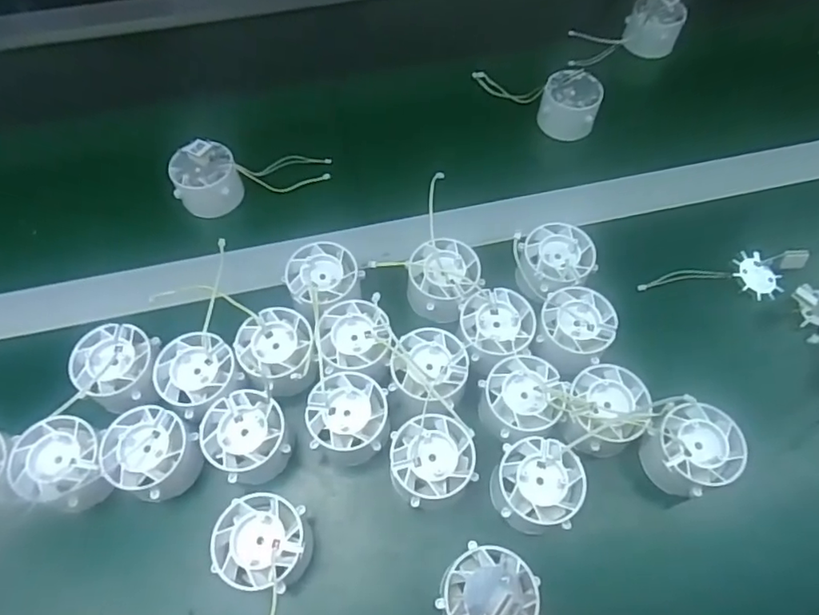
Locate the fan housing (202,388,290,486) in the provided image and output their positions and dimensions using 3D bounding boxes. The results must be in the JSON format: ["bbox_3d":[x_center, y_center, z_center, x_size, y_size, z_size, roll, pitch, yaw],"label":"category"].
[{"bbox_3d":[-0.099,0.082,0.356,0.046,0.040,0.050,1,61,-1],"label":"fan housing"}]

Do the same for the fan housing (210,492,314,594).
[{"bbox_3d":[-0.081,0.135,0.327,0.050,0.037,0.048,1,61,-1],"label":"fan housing"}]

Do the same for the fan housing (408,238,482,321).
[{"bbox_3d":[0.024,-0.019,0.407,0.051,0.032,0.050,1,61,-1],"label":"fan housing"}]

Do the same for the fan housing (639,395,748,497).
[{"bbox_3d":[0.173,0.090,0.358,0.050,0.047,0.048,1,61,-1],"label":"fan housing"}]

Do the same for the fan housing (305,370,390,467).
[{"bbox_3d":[-0.038,0.072,0.363,0.052,0.040,0.050,1,61,-1],"label":"fan housing"}]

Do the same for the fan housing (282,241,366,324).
[{"bbox_3d":[-0.060,-0.016,0.404,0.050,0.030,0.056,-27,64,-15],"label":"fan housing"}]

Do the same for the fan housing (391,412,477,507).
[{"bbox_3d":[0.014,0.094,0.351,0.050,0.038,0.046,1,61,-1],"label":"fan housing"}]

